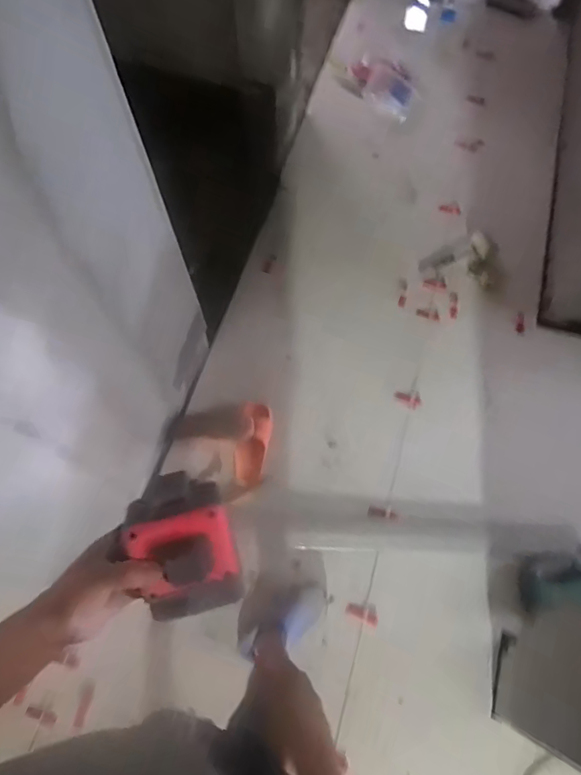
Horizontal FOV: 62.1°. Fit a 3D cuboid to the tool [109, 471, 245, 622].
[{"bbox_3d":[-0.115,0.160,0.501,0.110,0.085,0.156,-16,105,-13],"label":"tool"}]

